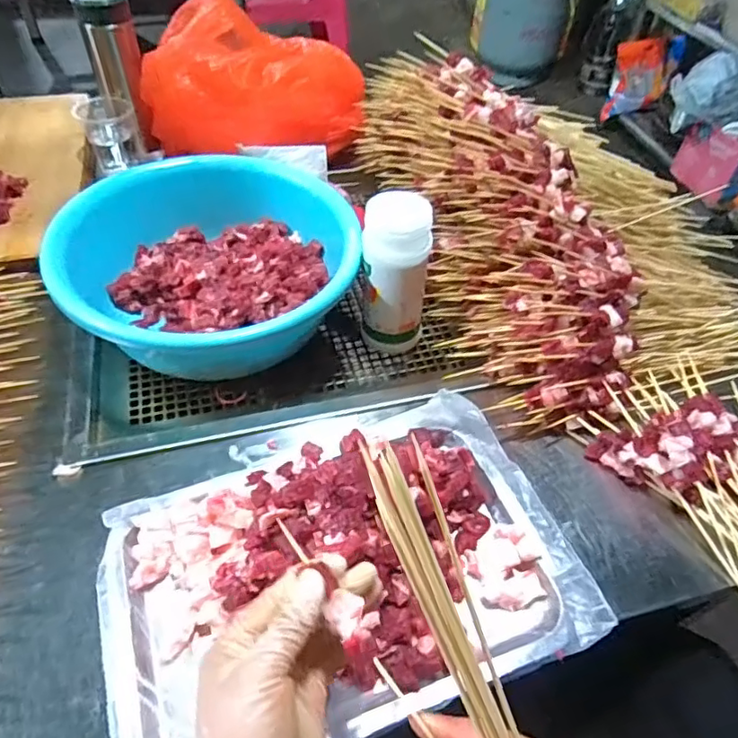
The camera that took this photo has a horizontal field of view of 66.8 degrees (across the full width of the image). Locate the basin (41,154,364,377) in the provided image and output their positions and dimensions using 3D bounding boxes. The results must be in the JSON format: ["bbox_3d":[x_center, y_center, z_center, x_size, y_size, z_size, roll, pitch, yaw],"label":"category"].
[{"bbox_3d":[-0.151,-0.114,0.591,0.270,0.107,0.259,2,49,-2],"label":"basin"}]

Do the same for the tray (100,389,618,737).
[{"bbox_3d":[-0.019,0.132,0.396,0.320,0.069,0.222,-16,52,-16],"label":"tray"}]

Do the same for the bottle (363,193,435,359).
[{"bbox_3d":[0.025,-0.087,0.548,0.063,0.159,0.052,6,49,1],"label":"bottle"}]

